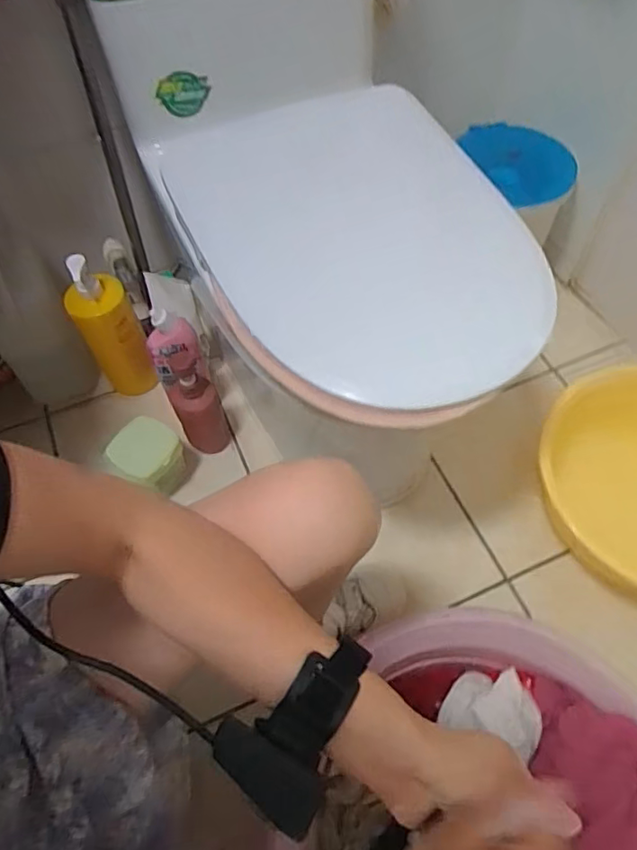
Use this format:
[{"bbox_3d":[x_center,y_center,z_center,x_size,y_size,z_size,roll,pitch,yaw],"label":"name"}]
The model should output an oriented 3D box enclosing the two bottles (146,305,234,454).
[{"bbox_3d":[-0.212,-0.061,0.906,0.074,0.250,0.098,-23,59,-11],"label":"two bottles"}]

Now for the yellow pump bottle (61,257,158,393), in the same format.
[{"bbox_3d":[-0.344,-0.149,0.931,0.089,0.278,0.074,-32,61,-16],"label":"yellow pump bottle"}]

